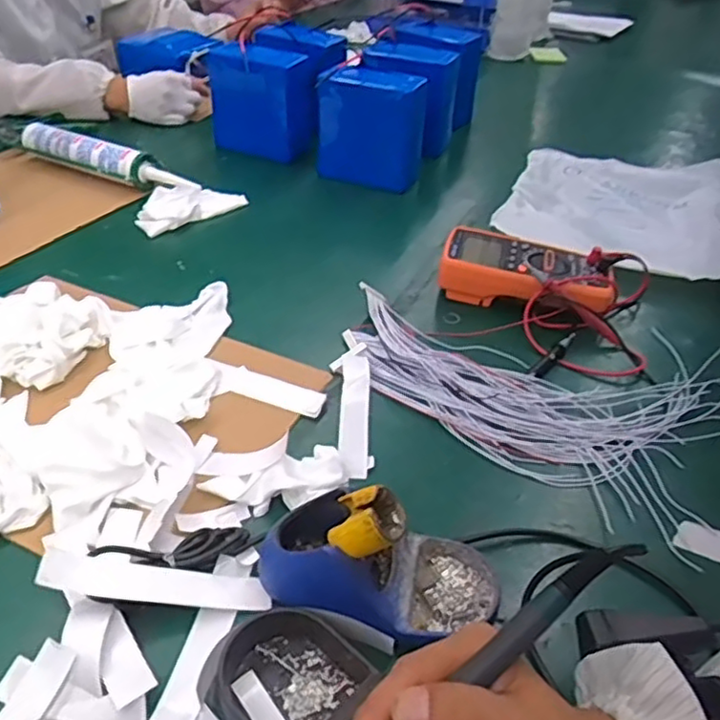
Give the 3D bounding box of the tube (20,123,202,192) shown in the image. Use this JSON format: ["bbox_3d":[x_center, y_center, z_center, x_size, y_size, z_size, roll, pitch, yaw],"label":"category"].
[{"bbox_3d":[-0.358,-0.284,0.933,0.289,0.042,0.045,18,42,18],"label":"tube"}]

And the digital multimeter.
[{"bbox_3d":[0.187,-0.095,0.749,0.188,0.054,0.097,12,40,12],"label":"digital multimeter"}]

